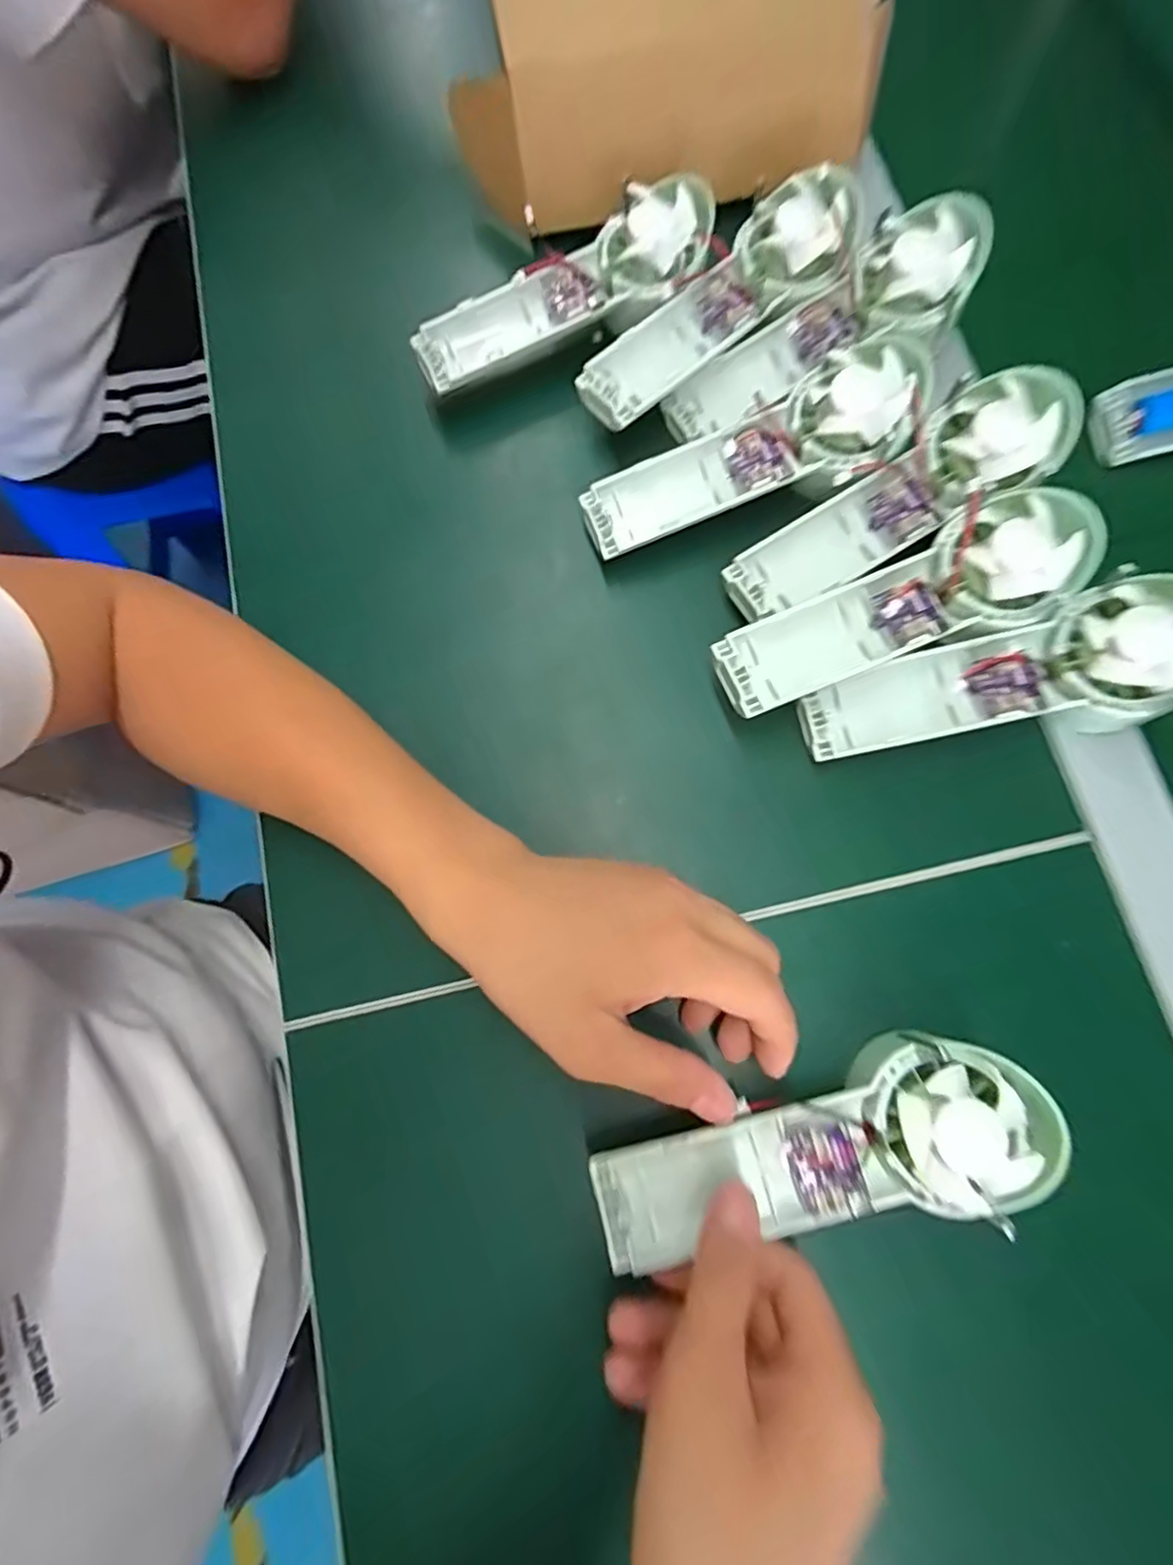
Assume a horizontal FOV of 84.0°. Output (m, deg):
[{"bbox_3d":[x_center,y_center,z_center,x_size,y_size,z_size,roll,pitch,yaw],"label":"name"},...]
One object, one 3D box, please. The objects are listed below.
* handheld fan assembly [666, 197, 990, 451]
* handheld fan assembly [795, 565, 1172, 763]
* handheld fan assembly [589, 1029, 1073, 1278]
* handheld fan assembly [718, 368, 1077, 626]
[{"bbox_3d":[0.126,-0.239,0.353,0.177,0.040,0.059,-29,76,9],"label":"handheld fan assembly"},{"bbox_3d":[0.194,-0.047,0.308,0.176,0.039,0.064,-14,75,15],"label":"handheld fan assembly"},{"bbox_3d":[0.090,0.149,0.258,0.171,0.027,0.064,-18,76,6],"label":"handheld fan assembly"},{"bbox_3d":[0.151,-0.139,0.324,0.175,0.028,0.053,-32,77,7],"label":"handheld fan assembly"}]

